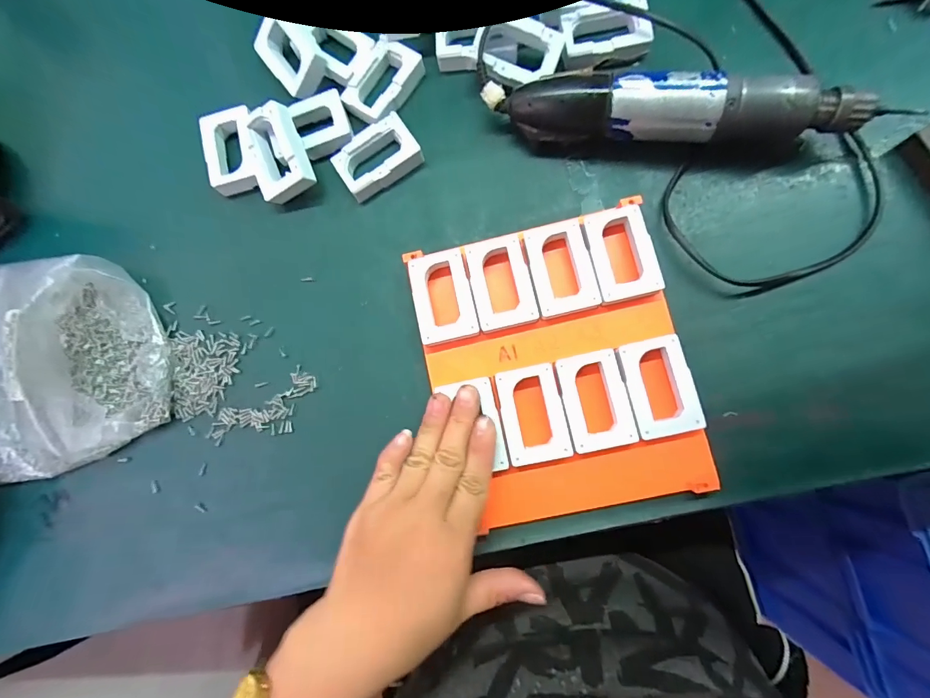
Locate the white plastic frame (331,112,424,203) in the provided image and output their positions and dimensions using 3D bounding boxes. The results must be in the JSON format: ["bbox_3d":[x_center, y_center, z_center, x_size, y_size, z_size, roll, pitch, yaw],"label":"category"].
[{"bbox_3d":[-0.064,-0.141,0.315,0.060,0.020,0.038,-36,80,1],"label":"white plastic frame"}]

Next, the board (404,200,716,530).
[{"bbox_3d":[0.058,0.012,0.278,0.161,0.020,0.185,-10,81,5],"label":"board"}]

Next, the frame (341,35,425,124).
[{"bbox_3d":[-0.062,-0.201,0.321,0.038,0.015,0.061,34,87,9],"label":"frame"}]

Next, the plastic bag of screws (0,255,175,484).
[{"bbox_3d":[-0.306,0.006,0.298,0.167,0.049,0.163,-12,81,4],"label":"plastic bag of screws"}]

